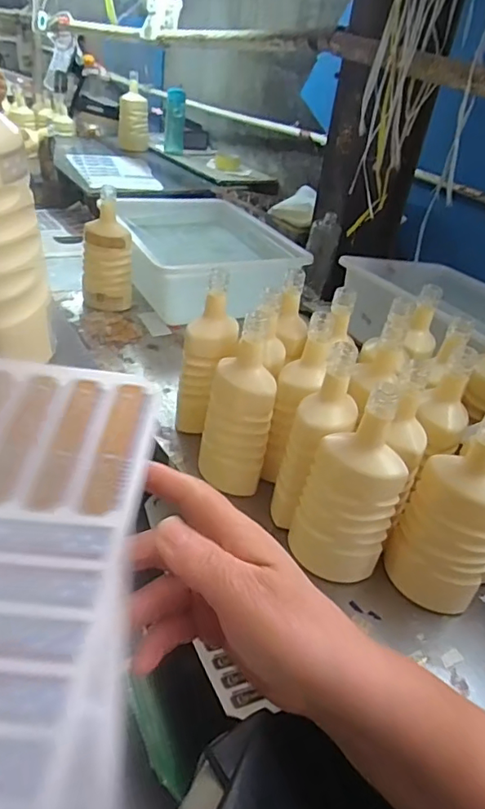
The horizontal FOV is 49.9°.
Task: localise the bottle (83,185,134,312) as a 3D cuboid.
[{"bbox_3d":[-0.289,-0.322,1.112,0.100,0.227,0.076,-3,38,-14],"label":"bottle"}]

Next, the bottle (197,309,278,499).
[{"bbox_3d":[-0.004,0.013,0.678,0.094,0.234,0.077,9,36,2],"label":"bottle"}]

